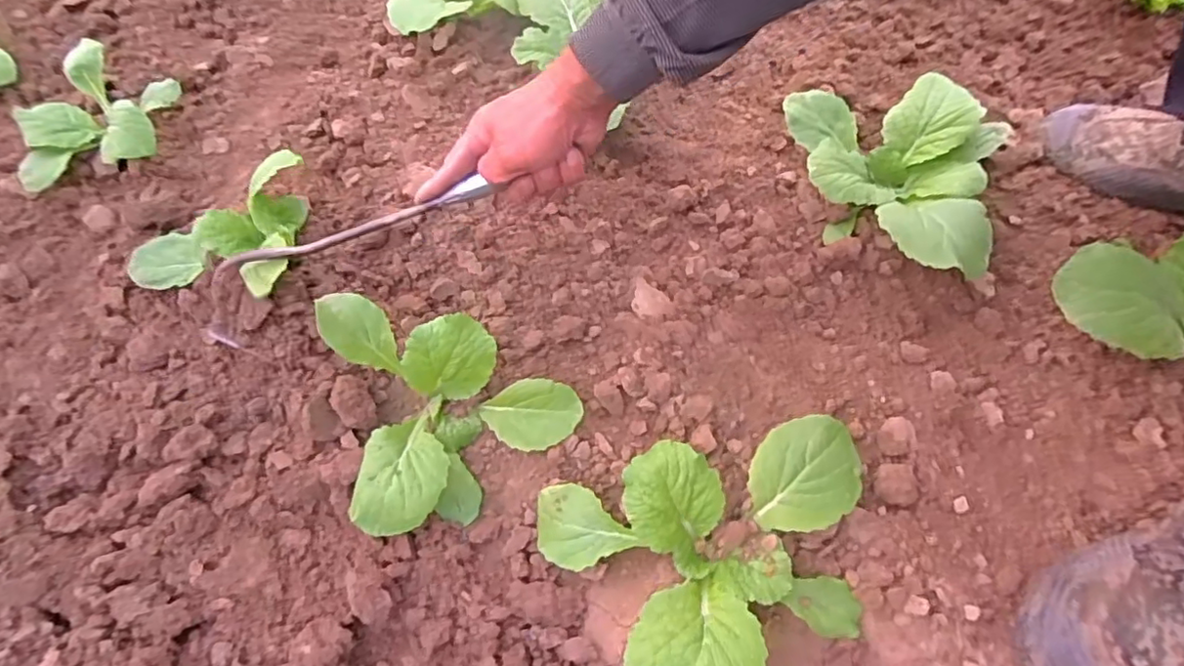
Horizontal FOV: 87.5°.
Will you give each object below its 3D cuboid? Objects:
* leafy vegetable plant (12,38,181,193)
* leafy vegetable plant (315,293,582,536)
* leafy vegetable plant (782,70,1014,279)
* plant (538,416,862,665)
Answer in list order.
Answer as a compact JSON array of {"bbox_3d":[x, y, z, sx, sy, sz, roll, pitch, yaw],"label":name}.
[{"bbox_3d":[-0.509,-0.223,0.645,0.146,0.065,0.152,-4,65,0],"label":"leafy vegetable plant"},{"bbox_3d":[-0.106,0.051,0.482,0.182,0.084,0.173,-11,65,-3],"label":"leafy vegetable plant"},{"bbox_3d":[0.261,-0.153,0.558,0.194,0.069,0.216,25,69,13],"label":"leafy vegetable plant"},{"bbox_3d":[0.089,0.160,0.425,0.230,0.060,0.176,-16,66,-5],"label":"plant"}]

